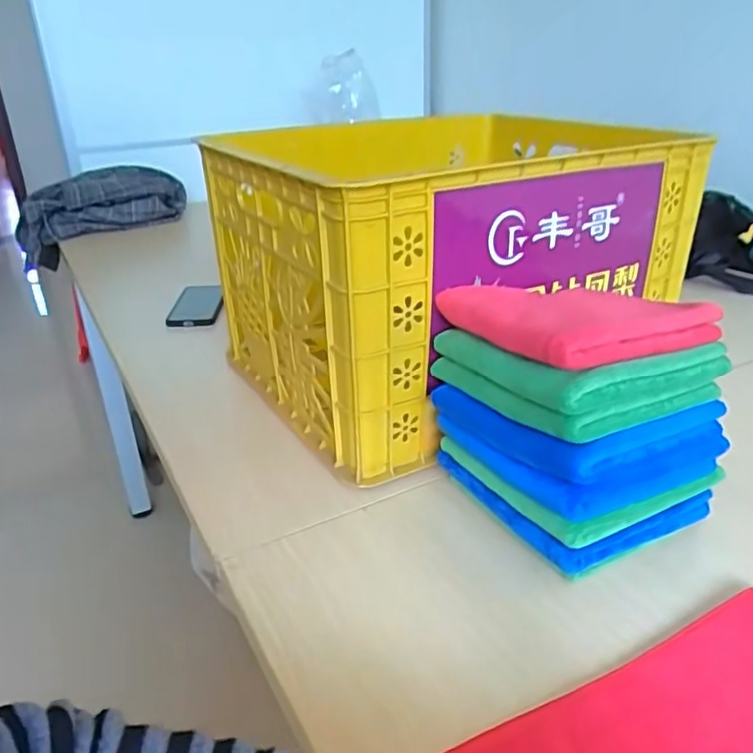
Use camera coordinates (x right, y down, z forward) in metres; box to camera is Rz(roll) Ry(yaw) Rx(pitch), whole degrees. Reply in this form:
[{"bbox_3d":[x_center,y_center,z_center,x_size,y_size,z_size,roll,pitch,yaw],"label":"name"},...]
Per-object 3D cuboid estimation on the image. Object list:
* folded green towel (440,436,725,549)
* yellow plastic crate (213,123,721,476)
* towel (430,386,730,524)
[{"bbox_3d":[0.169,0.071,0.557,0.156,0.026,0.166,-15,30,-25],"label":"folded green towel"},{"bbox_3d":[0.059,-0.160,0.817,0.465,0.273,0.469,-14,29,-25],"label":"yellow plastic crate"},{"bbox_3d":[0.169,0.039,0.556,0.168,0.067,0.180,-15,30,-25],"label":"towel"}]

